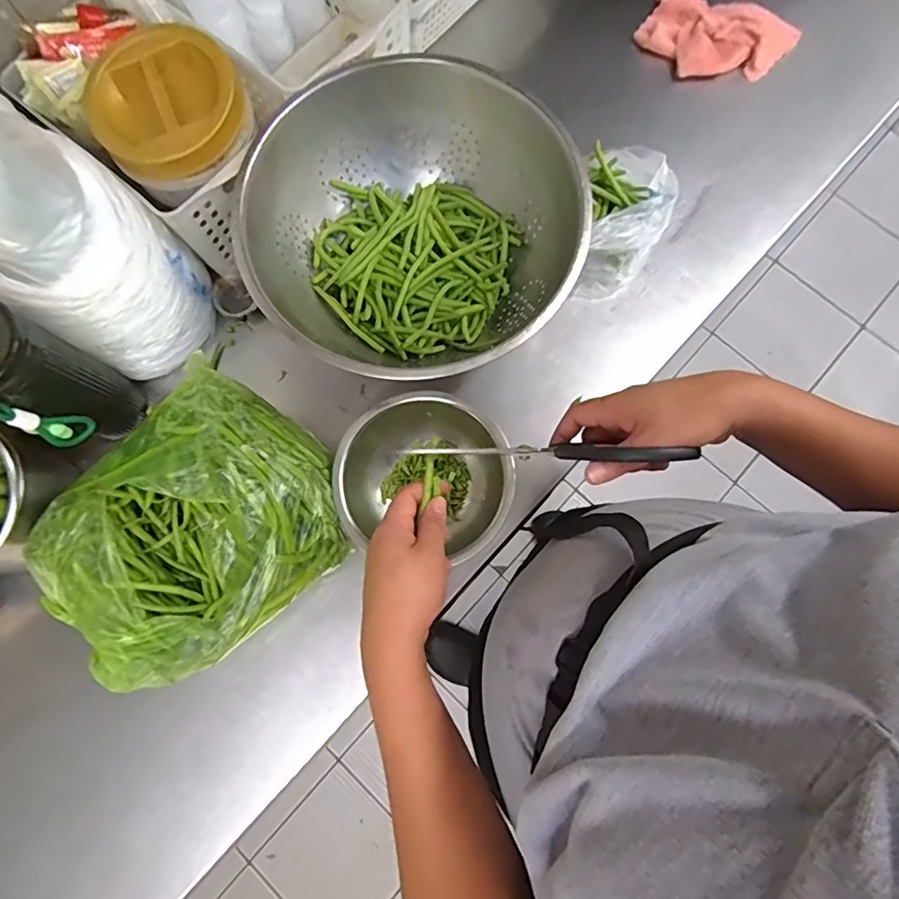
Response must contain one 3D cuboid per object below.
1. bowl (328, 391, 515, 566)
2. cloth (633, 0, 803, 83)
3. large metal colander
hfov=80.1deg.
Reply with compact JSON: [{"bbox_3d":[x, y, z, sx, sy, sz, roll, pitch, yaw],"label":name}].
[{"bbox_3d":[-0.025,0.025,0.544,0.171,0.063,0.153,4,78,2],"label":"bowl"},{"bbox_3d":[0.342,-0.525,0.682,0.187,0.043,0.104,19,79,6],"label":"cloth"},{"bbox_3d":[-0.035,-0.213,0.564,0.322,0.138,0.315,0,78,1],"label":"large metal colander"}]

